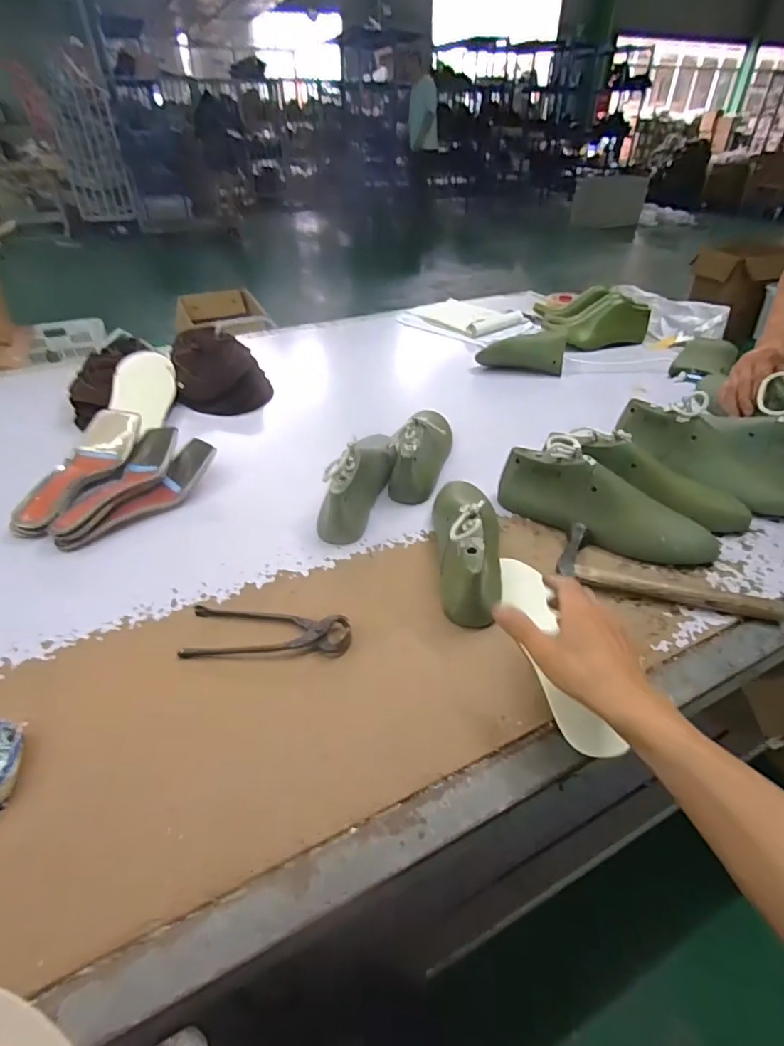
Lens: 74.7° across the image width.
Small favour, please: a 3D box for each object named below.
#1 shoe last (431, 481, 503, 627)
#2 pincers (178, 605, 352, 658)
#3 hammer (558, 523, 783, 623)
[{"bbox_3d":[0.088,0.008,0.602,0.085,0.093,0.229,4,38,7],"label":"shoe last"},{"bbox_3d":[-0.128,0.106,0.534,0.172,0.021,0.067,1,39,1],"label":"pincers"},{"bbox_3d":[0.313,0.062,0.581,0.231,0.029,0.089,13,40,16],"label":"hammer"}]

